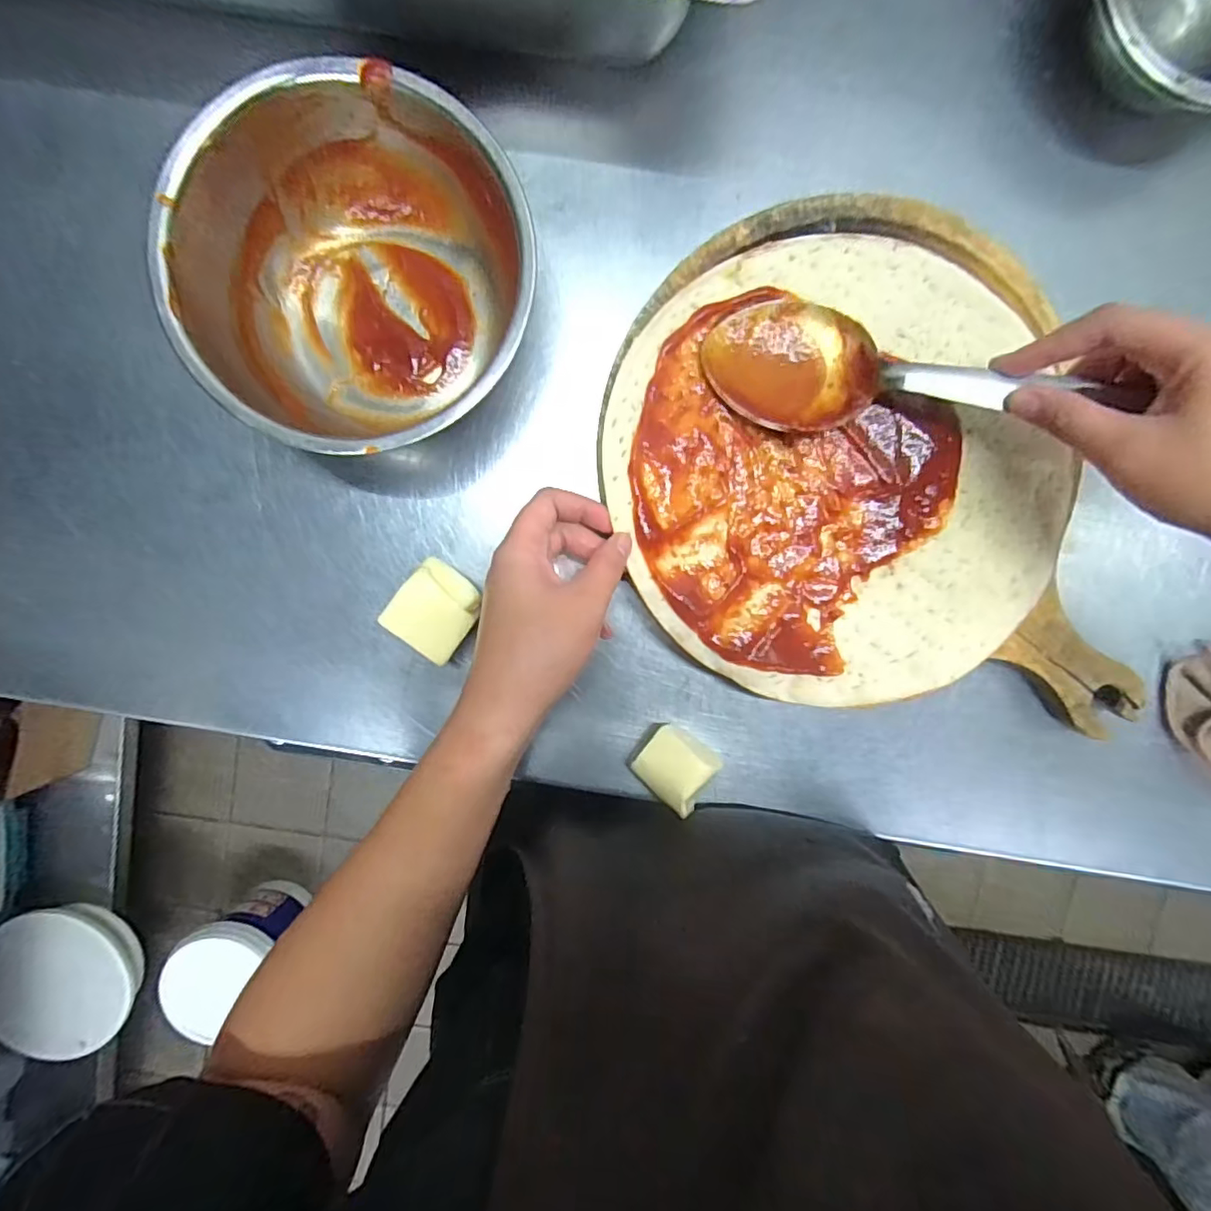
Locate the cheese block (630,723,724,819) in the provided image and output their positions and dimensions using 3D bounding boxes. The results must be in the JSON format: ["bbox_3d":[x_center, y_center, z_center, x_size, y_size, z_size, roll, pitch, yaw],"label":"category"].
[{"bbox_3d":[0.044,0.098,0.356,0.050,0.037,0.041,41,95,-5],"label":"cheese block"}]

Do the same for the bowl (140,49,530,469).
[{"bbox_3d":[-0.130,-0.172,0.305,0.149,0.075,0.166,38,95,-4],"label":"bowl"}]

